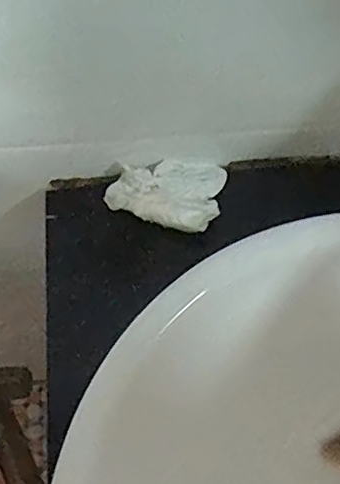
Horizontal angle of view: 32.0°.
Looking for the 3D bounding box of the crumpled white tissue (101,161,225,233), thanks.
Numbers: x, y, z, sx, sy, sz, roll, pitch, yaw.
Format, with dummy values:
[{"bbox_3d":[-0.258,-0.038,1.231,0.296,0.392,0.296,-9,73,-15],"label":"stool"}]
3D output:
[{"bbox_3d":[-0.005,-0.045,0.515,0.098,0.023,0.067,9,66,5],"label":"crumpled white tissue"}]

